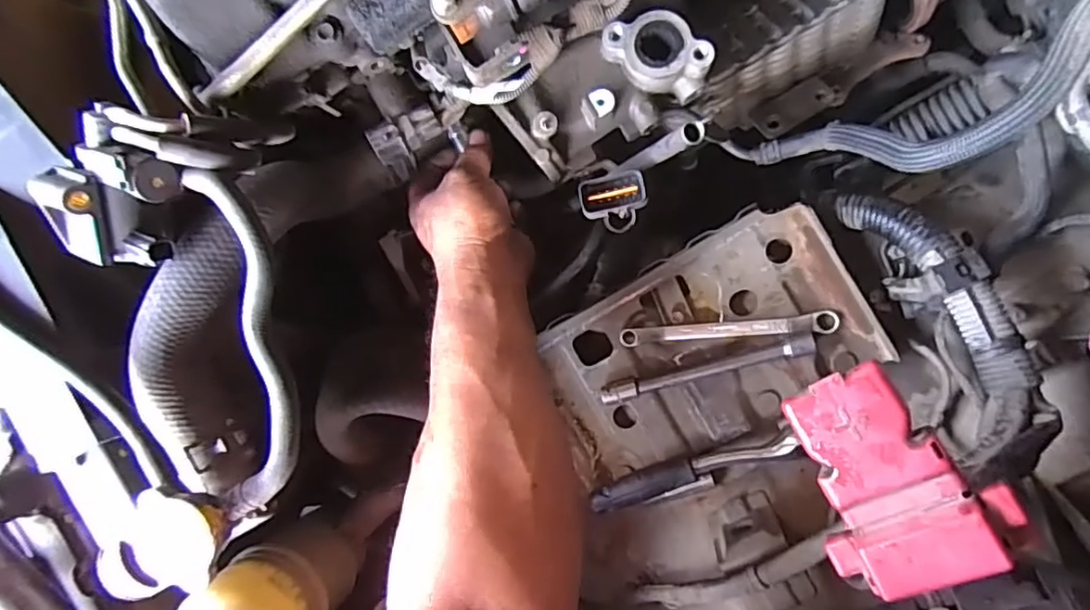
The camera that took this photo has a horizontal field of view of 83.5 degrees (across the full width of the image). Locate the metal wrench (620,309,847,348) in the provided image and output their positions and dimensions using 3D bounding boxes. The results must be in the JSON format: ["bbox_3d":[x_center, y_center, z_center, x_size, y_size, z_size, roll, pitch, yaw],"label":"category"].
[{"bbox_3d":[0.145,0.021,0.484,0.165,0.017,0.016,-6,93,9],"label":"metal wrench"}]

